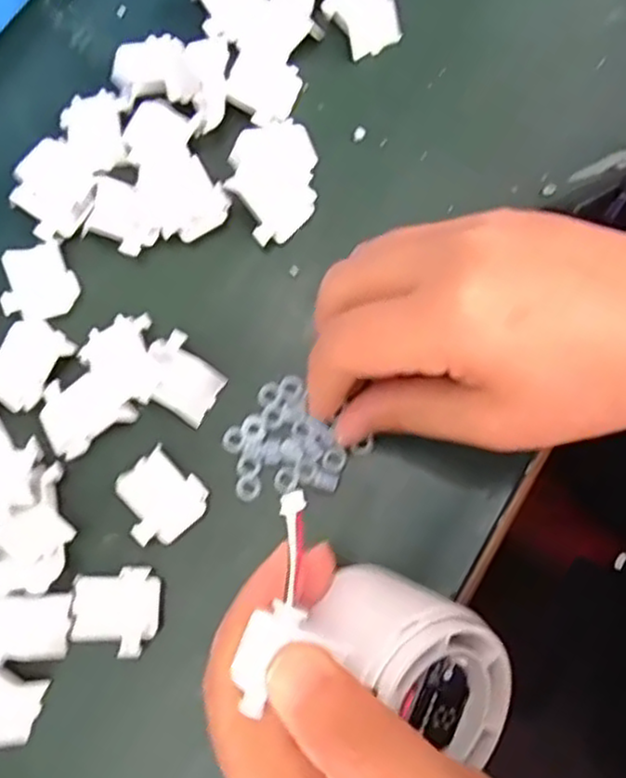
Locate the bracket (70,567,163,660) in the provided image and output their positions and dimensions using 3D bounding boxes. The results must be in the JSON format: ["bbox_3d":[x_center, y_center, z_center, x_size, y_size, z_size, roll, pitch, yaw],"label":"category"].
[{"bbox_3d":[-0.071,0.081,0.260,0.029,0.006,0.031,-2,75,1],"label":"bracket"}]

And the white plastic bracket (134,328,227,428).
[{"bbox_3d":[-0.053,-0.005,0.282,0.032,0.007,0.030,32,79,9],"label":"white plastic bracket"}]

